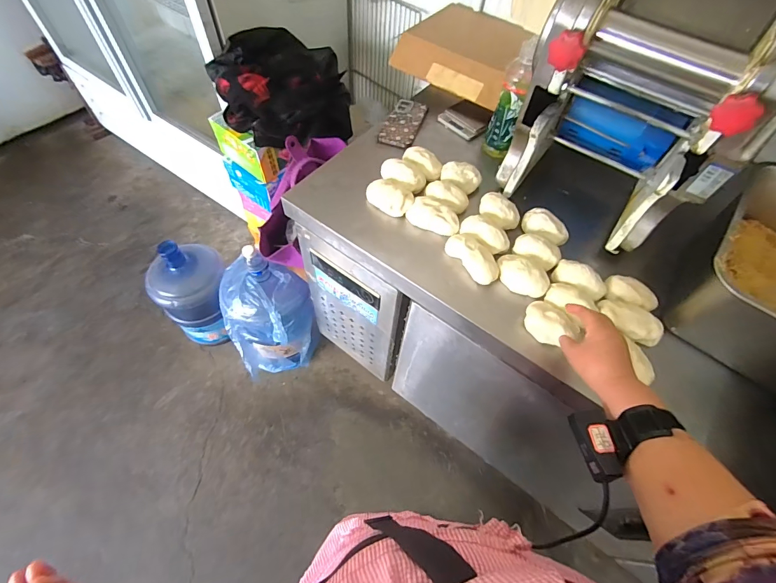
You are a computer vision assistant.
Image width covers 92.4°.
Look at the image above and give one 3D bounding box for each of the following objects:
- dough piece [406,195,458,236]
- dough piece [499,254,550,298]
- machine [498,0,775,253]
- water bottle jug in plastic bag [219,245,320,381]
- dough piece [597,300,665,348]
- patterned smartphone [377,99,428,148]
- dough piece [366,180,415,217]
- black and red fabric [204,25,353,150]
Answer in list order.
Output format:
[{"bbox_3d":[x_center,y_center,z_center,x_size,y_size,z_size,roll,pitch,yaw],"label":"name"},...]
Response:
[{"bbox_3d":[0.088,-0.141,0.710,0.099,0.044,0.050,25,61,10],"label":"dough piece"},{"bbox_3d":[0.235,-0.032,0.644,0.092,0.040,0.061,27,61,11],"label":"dough piece"},{"bbox_3d":[0.411,-0.321,0.592,0.305,0.393,0.344,35,63,16],"label":"machine"},{"bbox_3d":[-0.372,0.074,1.178,0.257,0.438,0.264,-18,62,-14],"label":"water bottle jug in plastic bag"},{"bbox_3d":[0.395,0.045,0.604,0.045,0.030,0.101,-39,69,-23],"label":"dough piece"},{"bbox_3d":[0.036,-0.395,0.867,0.077,0.008,0.167,19,60,7],"label":"patterned smartphone"},{"bbox_3d":[0.004,-0.185,0.731,0.097,0.047,0.061,36,63,16],"label":"dough piece"},{"bbox_3d":[-0.290,-0.568,1.048,0.349,0.183,0.335,-15,61,-13],"label":"black and red fabric"}]

